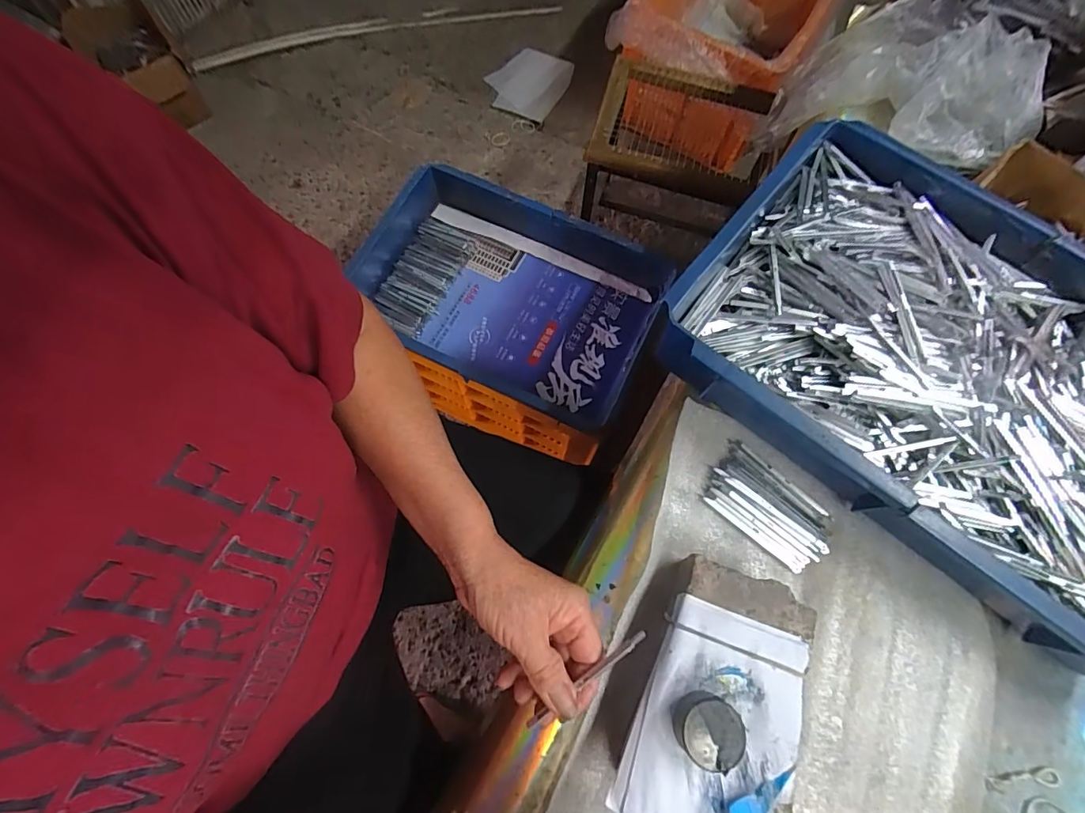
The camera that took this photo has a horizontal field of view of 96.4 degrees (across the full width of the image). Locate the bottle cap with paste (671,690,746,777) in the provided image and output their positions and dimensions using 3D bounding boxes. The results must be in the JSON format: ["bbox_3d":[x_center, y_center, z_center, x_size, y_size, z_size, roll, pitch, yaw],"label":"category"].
[{"bbox_3d":[0.102,0.199,0.300,0.039,0.021,0.037,1,71,-2],"label":"bottle cap with paste"}]

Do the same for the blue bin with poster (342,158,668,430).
[{"bbox_3d":[-0.052,-0.166,0.722,0.414,0.099,0.276,23,72,6],"label":"blue bin with poster"}]

